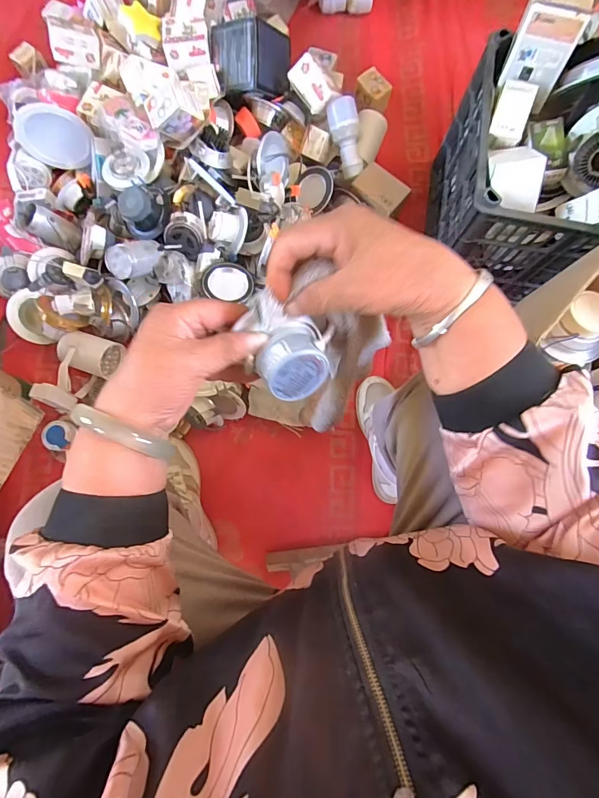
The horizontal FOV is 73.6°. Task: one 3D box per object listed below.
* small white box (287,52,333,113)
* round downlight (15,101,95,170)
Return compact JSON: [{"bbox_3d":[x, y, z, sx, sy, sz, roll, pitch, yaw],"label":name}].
[{"bbox_3d":[0.022,-0.606,0.771,0.083,0.035,0.061,42,115,-17],"label":"small white box"},{"bbox_3d":[-0.467,-0.510,0.778,0.146,0.129,0.047,-3,80,-2],"label":"round downlight"}]

